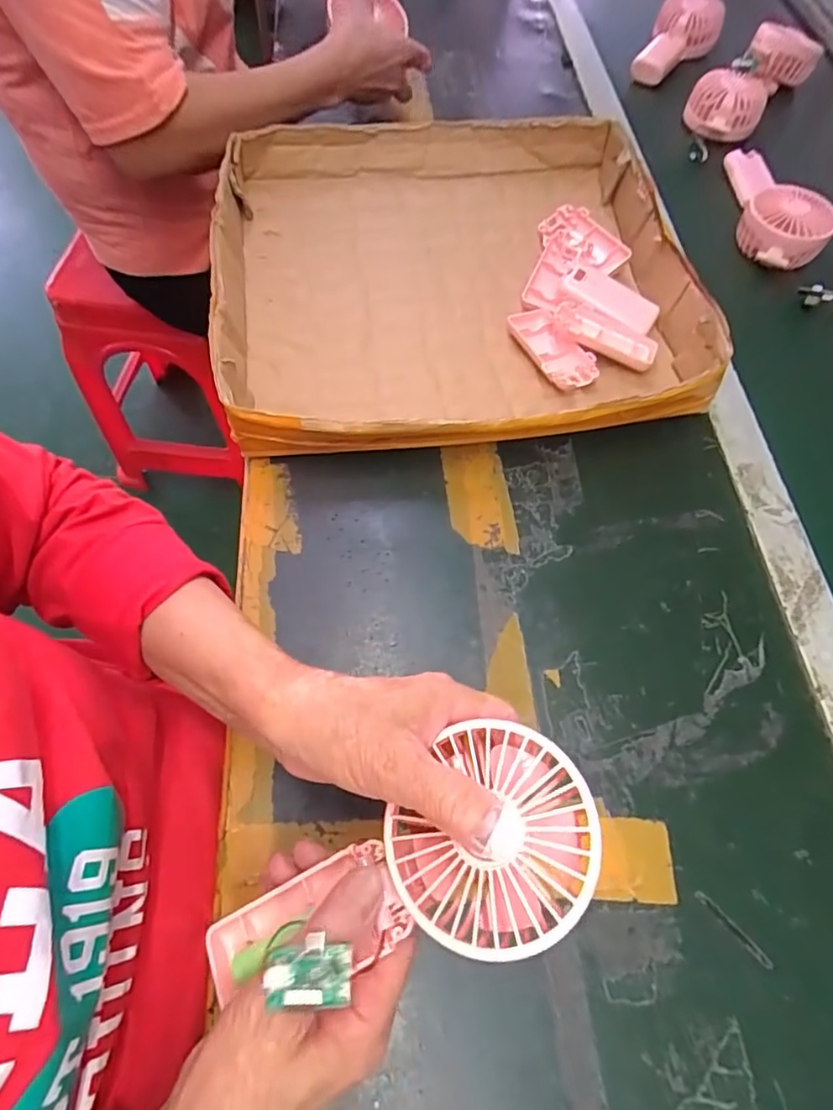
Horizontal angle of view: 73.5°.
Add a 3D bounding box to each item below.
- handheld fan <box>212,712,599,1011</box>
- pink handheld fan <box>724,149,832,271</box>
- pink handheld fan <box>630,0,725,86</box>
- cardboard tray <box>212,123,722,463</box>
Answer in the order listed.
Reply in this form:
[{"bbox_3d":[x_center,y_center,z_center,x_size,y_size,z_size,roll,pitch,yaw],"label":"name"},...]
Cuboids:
[{"bbox_3d":[-0.009,0.138,0.237,0.183,0.040,0.084,-28,66,9],"label":"handheld fan"},{"bbox_3d":[0.382,-0.366,0.588,0.082,0.040,0.140,-5,64,-4],"label":"pink handheld fan"},{"bbox_3d":[0.346,-0.704,0.763,0.073,0.045,0.170,43,85,17],"label":"pink handheld fan"},{"bbox_3d":[0.031,-0.265,0.525,0.399,0.066,0.399,-5,64,-4],"label":"cardboard tray"}]

